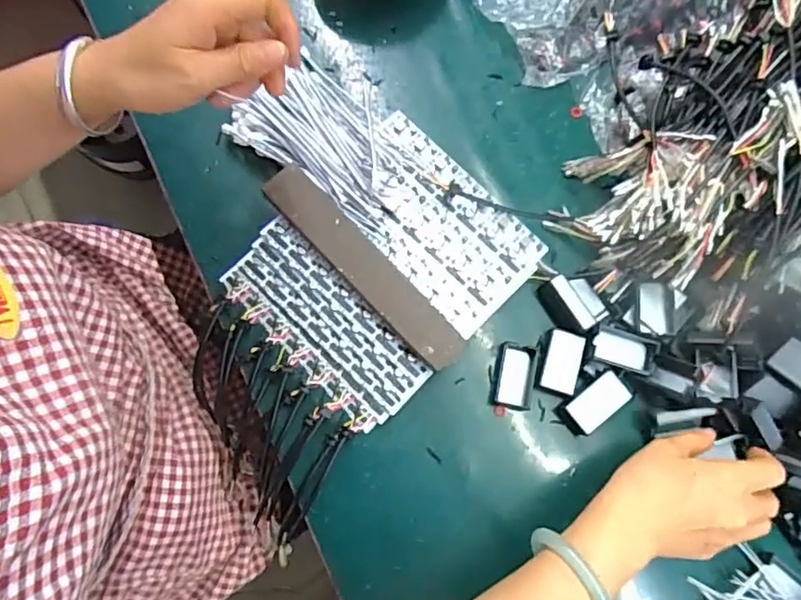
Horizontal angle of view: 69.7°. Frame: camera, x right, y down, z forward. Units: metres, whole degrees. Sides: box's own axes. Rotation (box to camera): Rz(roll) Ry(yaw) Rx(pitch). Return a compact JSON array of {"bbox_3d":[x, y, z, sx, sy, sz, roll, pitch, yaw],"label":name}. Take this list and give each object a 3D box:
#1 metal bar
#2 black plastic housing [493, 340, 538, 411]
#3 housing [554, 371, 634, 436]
[{"bbox_3d":[-0.029,-0.026,0.449,0.036,0.008,0.197,-43,84,-8],"label":"metal bar"},{"bbox_3d":[0.097,0.065,0.487,0.033,0.009,0.055,9,78,-1],"label":"black plastic housing"},{"bbox_3d":[0.158,0.085,0.471,0.053,0.018,0.032,-38,83,-9],"label":"housing"}]

